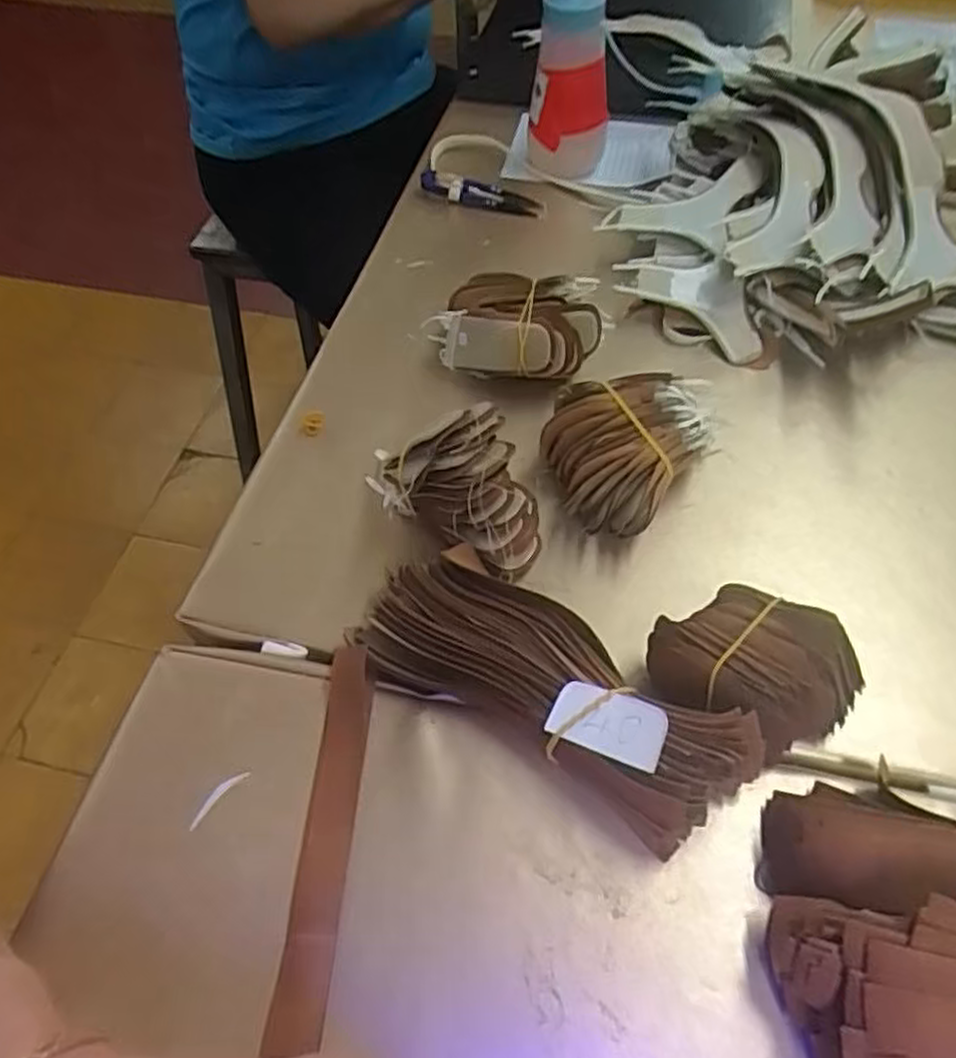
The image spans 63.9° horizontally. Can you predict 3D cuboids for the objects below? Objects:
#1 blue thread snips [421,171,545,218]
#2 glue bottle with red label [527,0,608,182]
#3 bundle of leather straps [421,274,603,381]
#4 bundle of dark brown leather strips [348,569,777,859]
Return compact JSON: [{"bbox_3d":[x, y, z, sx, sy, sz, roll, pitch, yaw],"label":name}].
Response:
[{"bbox_3d":[0.003,-0.266,0.611,0.096,0.018,0.020,12,54,-6],"label":"blue thread snips"},{"bbox_3d":[0.069,-0.335,0.570,0.059,0.131,0.050,5,54,5],"label":"glue bottle with red label"},{"bbox_3d":[0.025,-0.128,0.490,0.104,0.044,0.071,12,55,10],"label":"bundle of leather straps"},{"bbox_3d":[0.031,0.072,0.351,0.183,0.048,0.064,29,60,21],"label":"bundle of dark brown leather strips"}]

